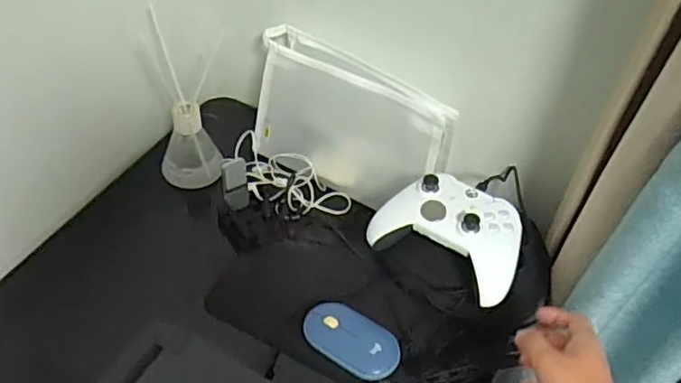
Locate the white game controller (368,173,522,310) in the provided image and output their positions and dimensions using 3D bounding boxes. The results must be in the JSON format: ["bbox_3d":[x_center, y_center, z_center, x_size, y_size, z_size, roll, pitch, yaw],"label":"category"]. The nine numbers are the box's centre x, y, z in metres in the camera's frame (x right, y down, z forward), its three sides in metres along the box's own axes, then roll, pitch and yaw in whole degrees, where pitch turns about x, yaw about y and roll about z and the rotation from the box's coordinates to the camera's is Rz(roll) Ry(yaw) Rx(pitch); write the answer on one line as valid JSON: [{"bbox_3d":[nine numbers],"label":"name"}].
[{"bbox_3d":[0.112,0.046,0.633,0.152,0.071,0.092,32,52,20],"label":"white game controller"}]

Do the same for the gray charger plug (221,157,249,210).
[{"bbox_3d":[-0.121,-0.008,0.715,0.028,0.057,0.014,-6,10,-12],"label":"gray charger plug"}]

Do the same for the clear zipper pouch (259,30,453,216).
[{"bbox_3d":[0.005,-0.070,0.751,0.244,0.179,0.051,26,39,15],"label":"clear zipper pouch"}]

